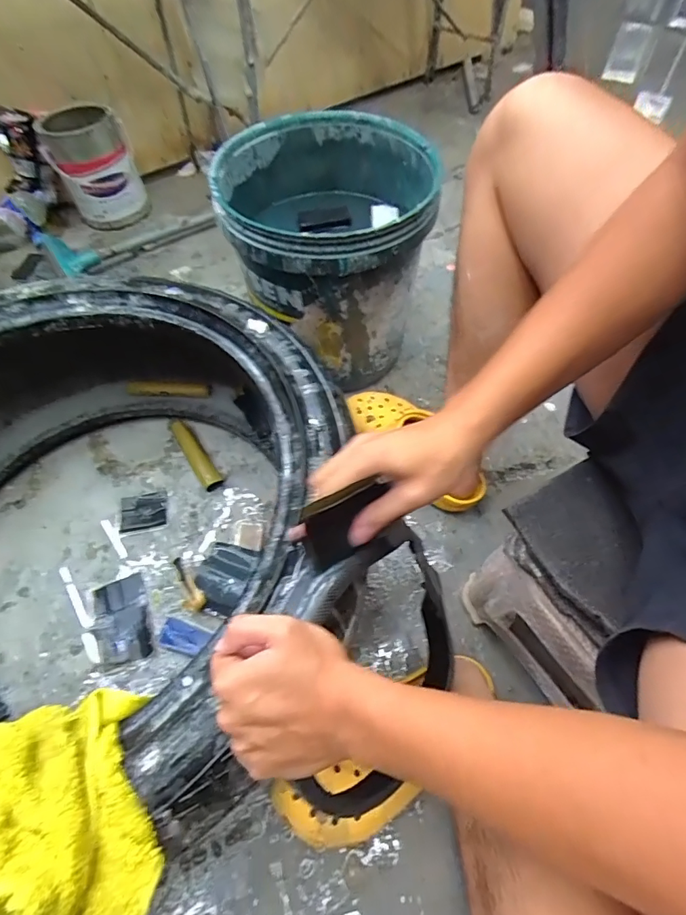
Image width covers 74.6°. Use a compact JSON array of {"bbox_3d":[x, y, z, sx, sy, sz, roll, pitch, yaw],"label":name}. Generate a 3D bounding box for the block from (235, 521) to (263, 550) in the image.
[{"bbox_3d":[-0.138,0.115,0.667,0.039,0.009,0.047,1,58,2],"label":"block"}]

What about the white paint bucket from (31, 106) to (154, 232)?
[{"bbox_3d":[-0.582,-0.684,1.048,0.160,0.215,0.172,-1,58,1],"label":"white paint bucket"}]

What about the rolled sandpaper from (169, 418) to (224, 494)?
[{"bbox_3d":[-0.245,-0.009,0.736,0.030,0.029,0.154,-32,63,-17],"label":"rolled sandpaper"}]

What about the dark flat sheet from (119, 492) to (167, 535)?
[{"bbox_3d":[-0.308,0.084,0.693,0.068,0.005,0.059,-11,59,-6],"label":"dark flat sheet"}]

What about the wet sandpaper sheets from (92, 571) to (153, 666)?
[{"bbox_3d":[-0.299,0.219,0.608,0.065,0.004,0.115,-19,60,-11],"label":"wet sandpaper sheets"}]

